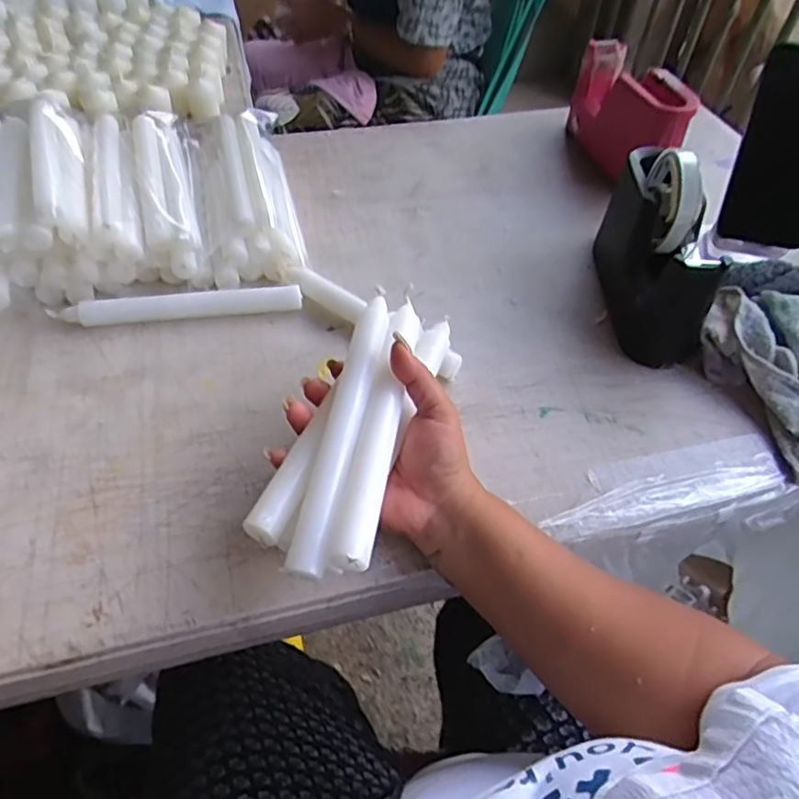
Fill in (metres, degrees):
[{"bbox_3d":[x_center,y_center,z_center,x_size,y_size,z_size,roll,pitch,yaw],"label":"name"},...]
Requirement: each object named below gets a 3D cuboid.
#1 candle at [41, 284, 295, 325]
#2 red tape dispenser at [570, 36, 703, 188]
[{"bbox_3d":[-0.190,-0.083,0.530,0.204,0.021,0.021,-7,52,-9],"label":"candle"},{"bbox_3d":[0.258,-0.321,0.692,0.064,0.102,0.177,-7,52,-9],"label":"red tape dispenser"}]

